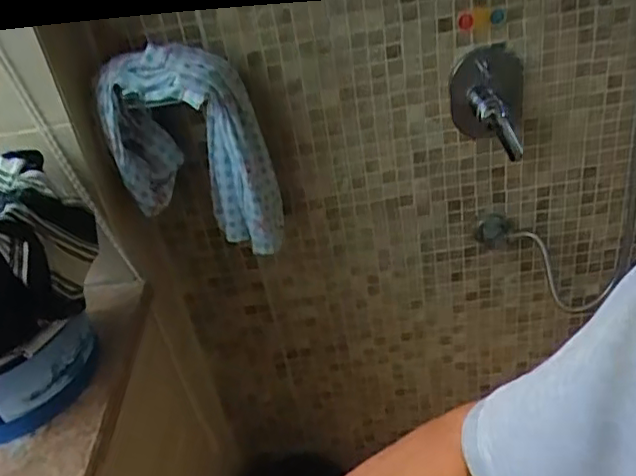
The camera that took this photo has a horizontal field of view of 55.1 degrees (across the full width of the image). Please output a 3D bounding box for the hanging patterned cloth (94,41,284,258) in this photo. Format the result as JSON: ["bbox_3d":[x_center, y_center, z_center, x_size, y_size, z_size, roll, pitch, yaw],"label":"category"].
[{"bbox_3d":[-0.179,-0.118,0.871,0.213,0.309,0.089,0,36,7],"label":"hanging patterned cloth"}]

